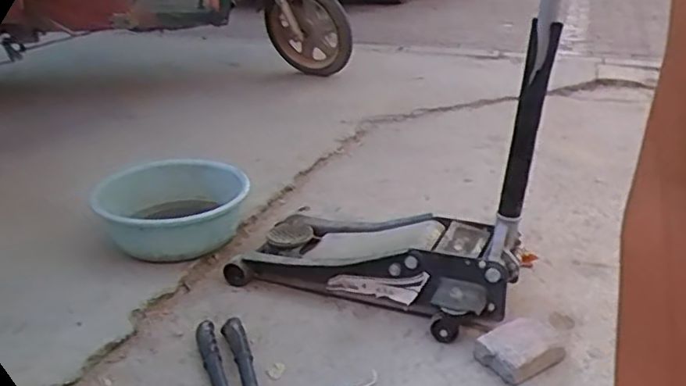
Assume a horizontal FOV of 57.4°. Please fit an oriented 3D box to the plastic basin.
[{"bbox_3d":[-0.399,0.055,1.477,0.335,0.187,0.364,-7,26,-10],"label":"plastic basin"}]

